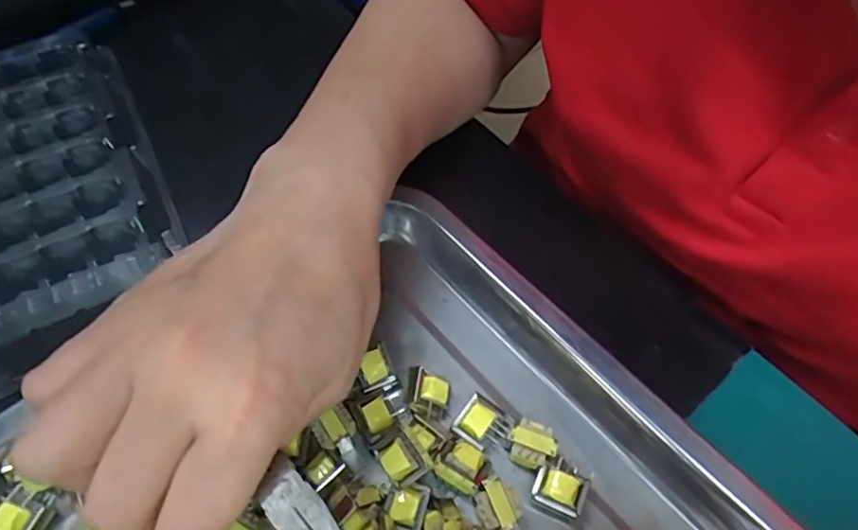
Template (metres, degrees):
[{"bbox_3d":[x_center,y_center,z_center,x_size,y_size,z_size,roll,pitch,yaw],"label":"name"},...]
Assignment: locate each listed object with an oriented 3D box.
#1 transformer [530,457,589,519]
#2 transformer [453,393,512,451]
[{"bbox_3d":[0.052,0.089,0.227,0.019,0.015,0.018,25,60,17],"label":"transformer"},{"bbox_3d":[0.022,0.068,0.241,0.019,0.016,0.019,33,63,18],"label":"transformer"}]

